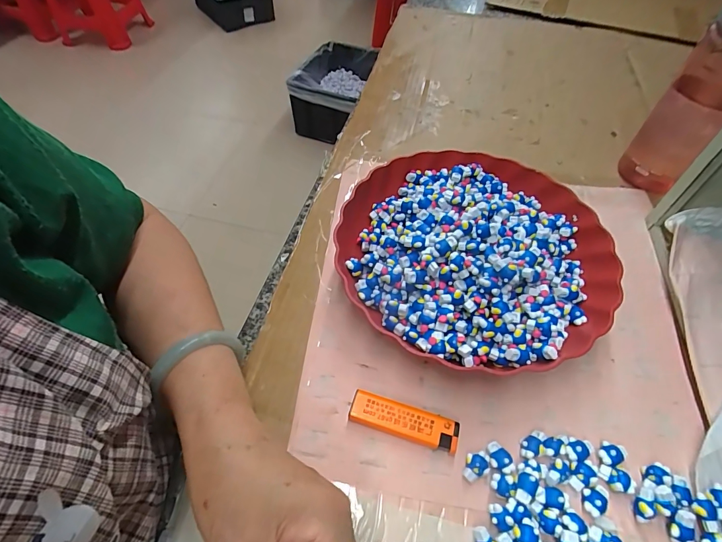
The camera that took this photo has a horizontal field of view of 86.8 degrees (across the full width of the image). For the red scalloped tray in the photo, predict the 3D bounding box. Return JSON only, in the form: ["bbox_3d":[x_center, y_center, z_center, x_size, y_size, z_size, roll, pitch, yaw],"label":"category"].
[{"bbox_3d":[0.106,-0.023,0.357,0.235,0.062,0.231,30,59,20],"label":"red scalloped tray"}]

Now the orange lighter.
[{"bbox_3d":[0.032,0.112,0.285,0.079,0.014,0.022,14,55,11],"label":"orange lighter"}]

